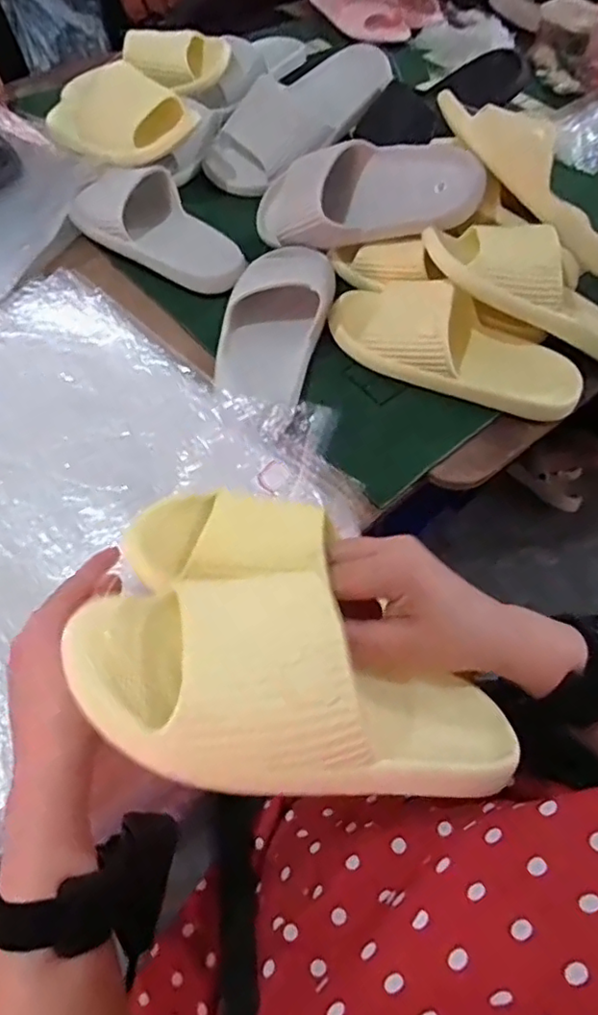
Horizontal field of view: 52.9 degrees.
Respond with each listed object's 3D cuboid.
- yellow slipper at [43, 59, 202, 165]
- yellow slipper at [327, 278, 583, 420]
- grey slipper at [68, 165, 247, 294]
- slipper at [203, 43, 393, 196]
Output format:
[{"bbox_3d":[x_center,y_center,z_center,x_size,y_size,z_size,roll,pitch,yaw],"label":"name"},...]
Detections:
[{"bbox_3d":[-0.255,-0.517,0.786,0.268,0.083,0.107,36,64,18],"label":"yellow slipper"},{"bbox_3d":[0.160,-0.175,0.614,0.271,0.065,0.103,23,60,11],"label":"yellow slipper"},{"bbox_3d":[-0.168,-0.329,0.708,0.239,0.057,0.108,40,65,20],"label":"grey slipper"},{"bbox_3d":[0.002,-0.536,0.810,0.294,0.062,0.117,-39,66,-6],"label":"slipper"}]

